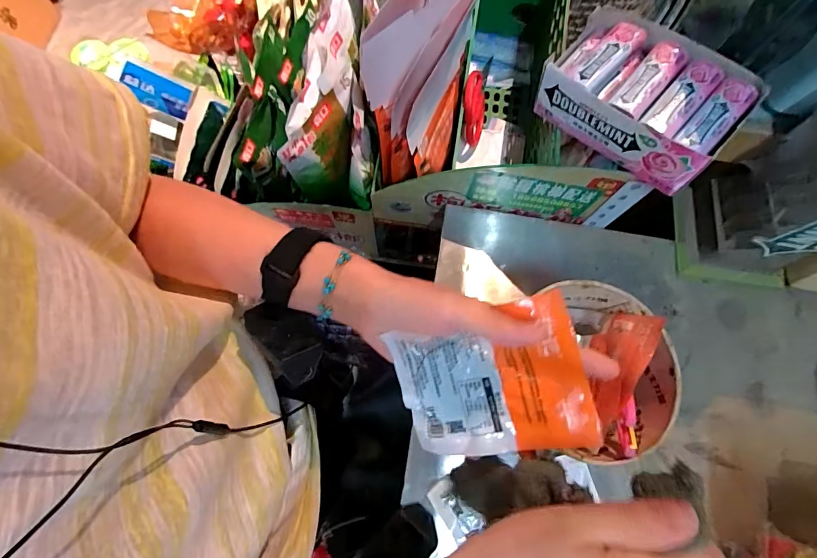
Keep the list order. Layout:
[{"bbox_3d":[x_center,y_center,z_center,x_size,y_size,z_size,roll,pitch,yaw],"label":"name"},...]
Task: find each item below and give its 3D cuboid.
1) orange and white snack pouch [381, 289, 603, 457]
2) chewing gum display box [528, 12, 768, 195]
[{"bbox_3d":[0.050,0.067,0.265,0.114,0.010,0.093,-16,95,20],"label":"orange and white snack pouch"},{"bbox_3d":[0.215,-0.171,0.396,0.160,0.071,0.099,41,79,8],"label":"chewing gum display box"}]

